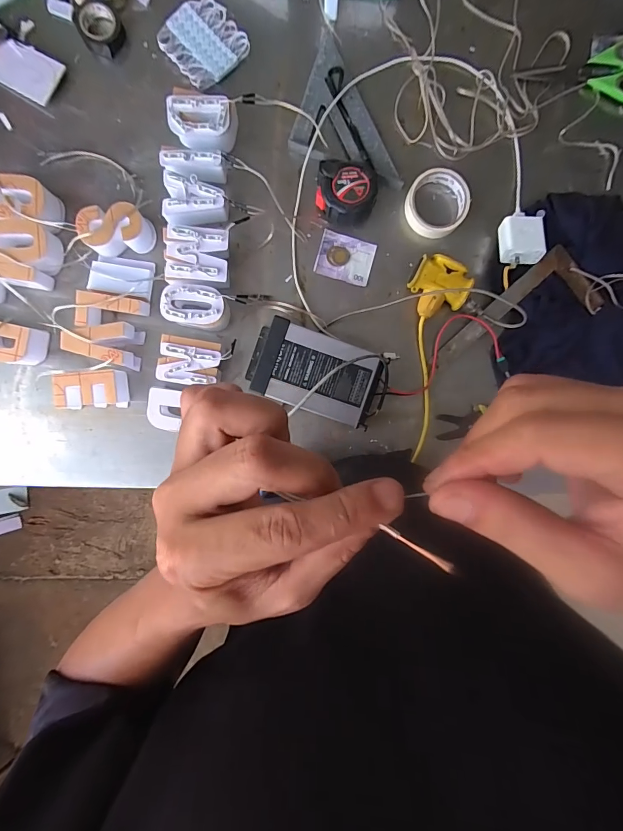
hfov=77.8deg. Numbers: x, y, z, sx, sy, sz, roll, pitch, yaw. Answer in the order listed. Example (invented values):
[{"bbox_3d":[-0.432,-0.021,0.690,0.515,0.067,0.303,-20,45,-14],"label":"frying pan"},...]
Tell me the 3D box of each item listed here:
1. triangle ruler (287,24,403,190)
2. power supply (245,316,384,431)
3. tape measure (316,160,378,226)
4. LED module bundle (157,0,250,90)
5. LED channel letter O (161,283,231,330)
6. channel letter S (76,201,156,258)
[{"bbox_3d":[0.027,-0.428,0.566,0.127,0.022,0.235,-25,93,-1],"label":"triangle ruler"},{"bbox_3d":[0.007,-0.059,0.559,0.194,0.050,0.111,20,92,-5],"label":"power supply"},{"bbox_3d":[0.051,-0.323,0.558,0.088,0.035,0.085,2,92,-2],"label":"tape measure"},{"bbox_3d":[-0.155,-0.533,0.551,0.099,0.009,0.101,-43,93,0],"label":"LED module bundle"},{"bbox_3d":[-0.162,-0.150,0.547,0.089,0.049,0.060,9,92,-2],"label":"LED channel letter O"},{"bbox_3d":[-0.269,-0.256,0.542,0.095,0.052,0.058,-14,93,-1],"label":"channel letter S"}]

